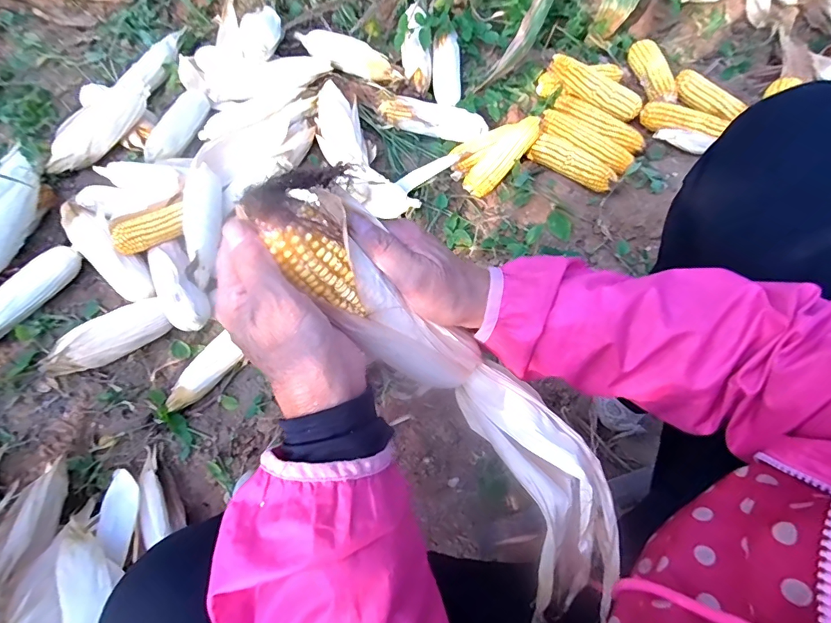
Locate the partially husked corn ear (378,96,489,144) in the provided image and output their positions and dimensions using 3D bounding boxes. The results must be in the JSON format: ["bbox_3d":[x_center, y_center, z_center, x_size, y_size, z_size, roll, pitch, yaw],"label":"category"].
[{"bbox_3d":[0.034,-0.364,0.840,0.199,0.044,0.060,18,71,4],"label":"partially husked corn ear"}]

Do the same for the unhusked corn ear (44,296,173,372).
[{"bbox_3d":[-0.501,0.044,0.715,0.213,0.058,0.073,-22,73,-10],"label":"unhusked corn ear"}]

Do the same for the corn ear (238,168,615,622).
[{"bbox_3d":[0.017,0.054,0.311,0.336,0.086,0.098,45,73,-12],"label":"corn ear"}]

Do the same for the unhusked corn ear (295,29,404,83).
[{"bbox_3d":[-0.139,-0.507,0.880,0.241,0.062,0.053,34,73,9],"label":"unhusked corn ear"}]

